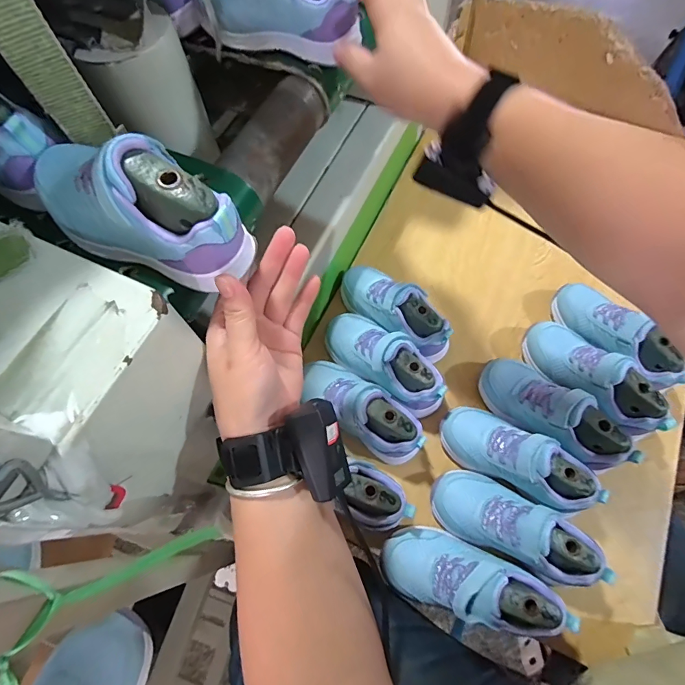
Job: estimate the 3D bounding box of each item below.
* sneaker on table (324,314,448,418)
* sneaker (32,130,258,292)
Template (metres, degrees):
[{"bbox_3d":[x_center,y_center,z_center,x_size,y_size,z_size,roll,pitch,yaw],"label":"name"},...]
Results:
[{"bbox_3d":[0.051,0.021,0.504,0.168,0.092,0.066,34,72,28],"label":"sneaker on table"},{"bbox_3d":[-0.147,-0.096,0.284,0.160,0.090,0.063,19,69,10],"label":"sneaker"}]

